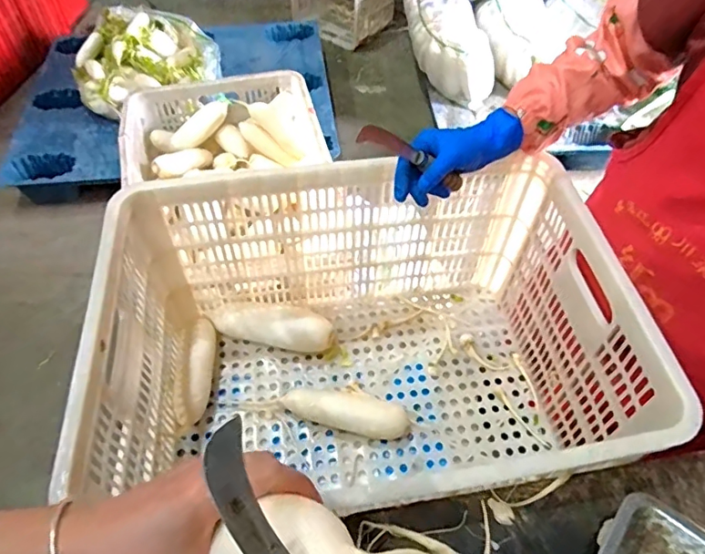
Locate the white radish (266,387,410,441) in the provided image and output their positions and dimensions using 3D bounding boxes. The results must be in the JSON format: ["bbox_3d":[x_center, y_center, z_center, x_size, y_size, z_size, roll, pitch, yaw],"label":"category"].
[{"bbox_3d":[-0.019,0.194,0.771,0.208,0.055,0.066,9,54,6],"label":"white radish"}]

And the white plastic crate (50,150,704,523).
[{"bbox_3d":[0.011,0.102,0.691,0.601,0.300,0.423,-3,54,-3],"label":"white plastic crate"}]

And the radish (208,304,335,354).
[{"bbox_3d":[-0.130,0.075,0.838,0.201,0.055,0.072,11,54,7],"label":"radish"}]

